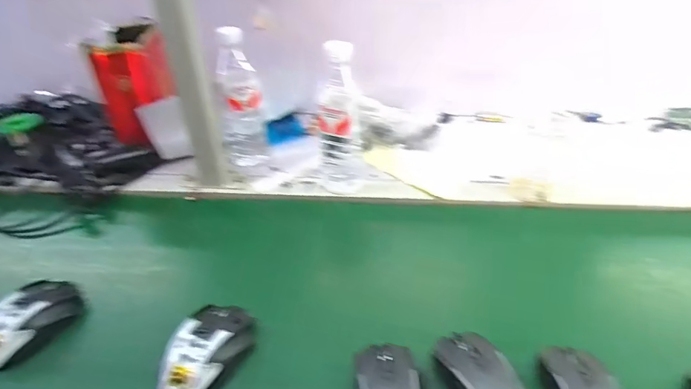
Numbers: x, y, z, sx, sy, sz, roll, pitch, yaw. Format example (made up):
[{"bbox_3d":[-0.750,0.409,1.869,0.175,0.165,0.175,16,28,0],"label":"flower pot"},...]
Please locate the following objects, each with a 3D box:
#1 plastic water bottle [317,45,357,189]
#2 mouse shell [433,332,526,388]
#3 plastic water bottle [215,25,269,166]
[{"bbox_3d":[-0.008,-0.102,0.664,0.068,0.222,0.053,-7,37,-3],"label":"plastic water bottle"},{"bbox_3d":[0.131,0.182,0.438,0.066,0.038,0.114,-16,38,-16],"label":"mouse shell"},{"bbox_3d":[-0.174,-0.151,0.743,0.075,0.216,0.058,-10,37,-8],"label":"plastic water bottle"}]

